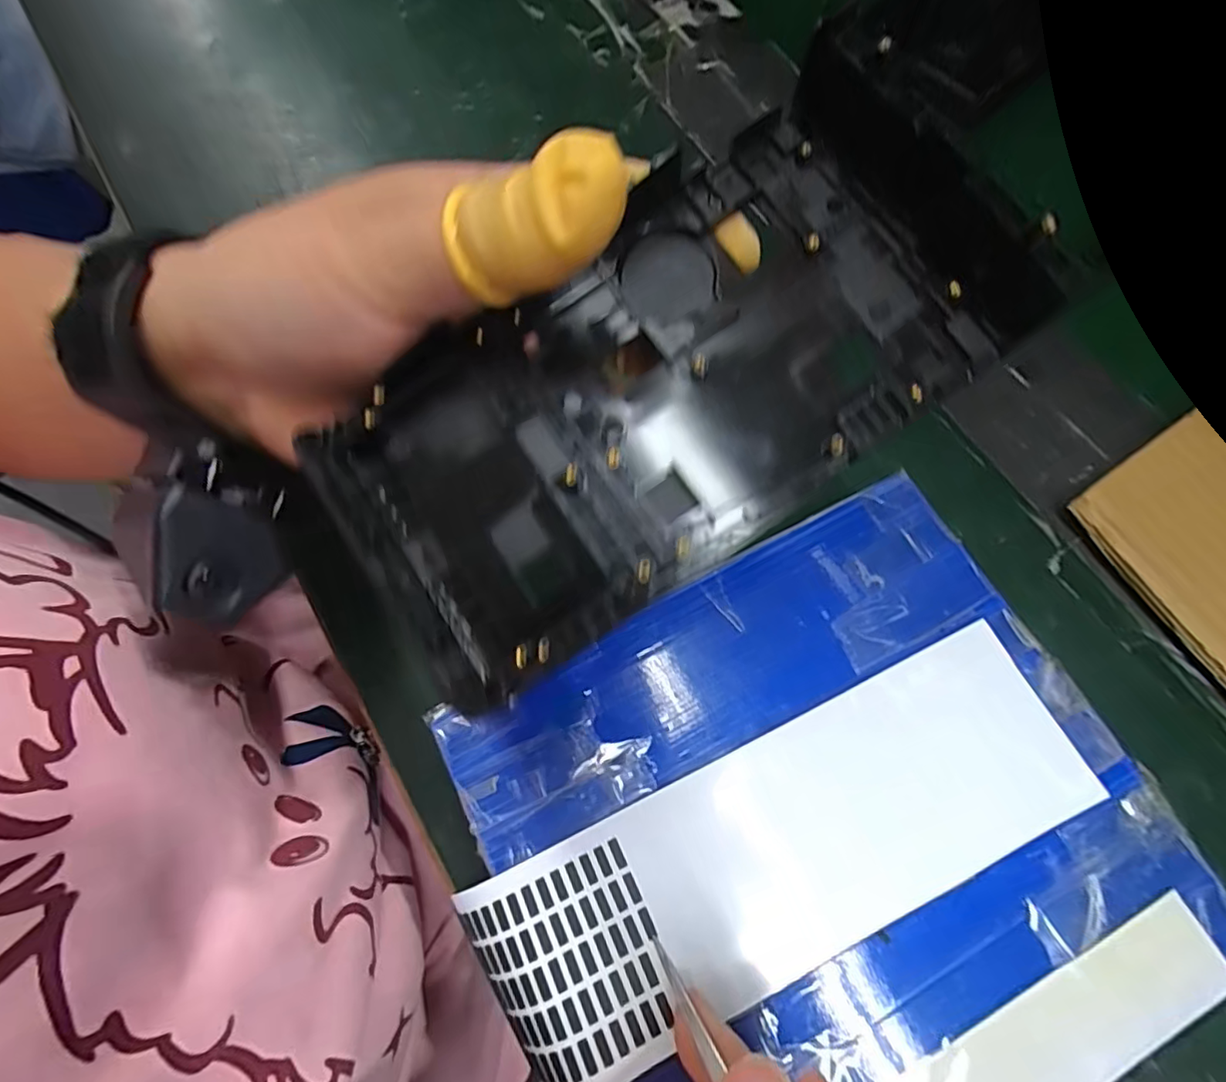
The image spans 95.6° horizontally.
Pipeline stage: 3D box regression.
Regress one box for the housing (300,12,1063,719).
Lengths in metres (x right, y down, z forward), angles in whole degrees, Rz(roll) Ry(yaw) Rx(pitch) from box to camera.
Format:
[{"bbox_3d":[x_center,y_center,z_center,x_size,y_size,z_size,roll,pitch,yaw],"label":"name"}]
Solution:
[{"bbox_3d":[0.013,-0.036,0.120,0.152,0.016,0.073,-36,76,-1],"label":"housing"}]

